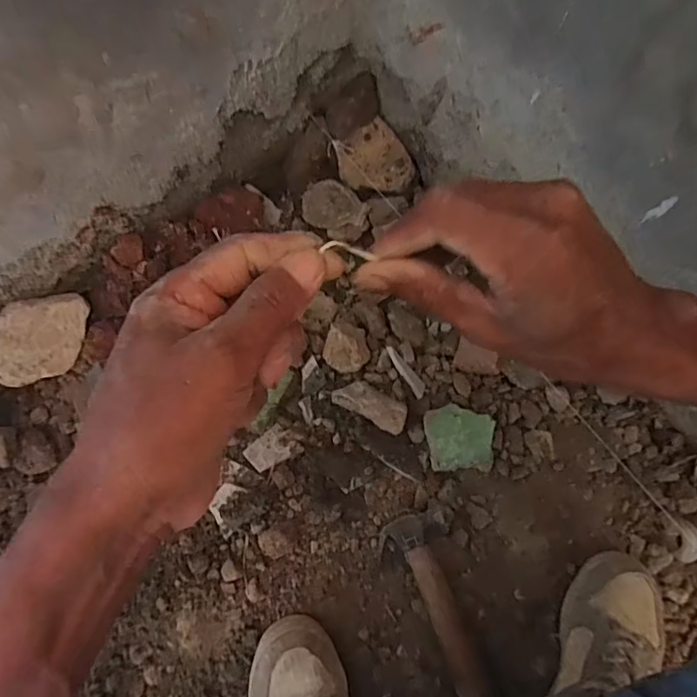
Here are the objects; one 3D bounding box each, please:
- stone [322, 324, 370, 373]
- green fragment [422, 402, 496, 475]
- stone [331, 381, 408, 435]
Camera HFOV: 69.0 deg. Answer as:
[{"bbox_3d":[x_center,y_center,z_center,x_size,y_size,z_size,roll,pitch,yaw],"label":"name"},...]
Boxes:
[{"bbox_3d":[-0.002,0.003,0.636,0.055,0.026,0.054,8,77,0],"label":"stone"},{"bbox_3d":[0.137,0.111,0.625,0.083,0.021,0.077,0,77,-2],"label":"green fragment"},{"bbox_3d":[0.029,0.067,0.621,0.093,0.033,0.040,30,78,5],"label":"stone"}]

